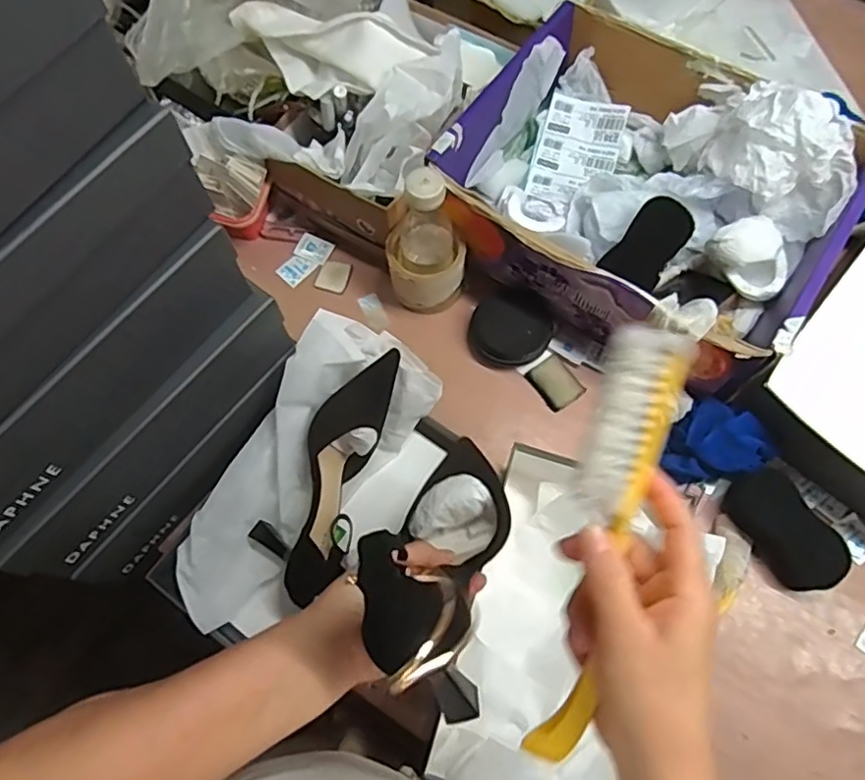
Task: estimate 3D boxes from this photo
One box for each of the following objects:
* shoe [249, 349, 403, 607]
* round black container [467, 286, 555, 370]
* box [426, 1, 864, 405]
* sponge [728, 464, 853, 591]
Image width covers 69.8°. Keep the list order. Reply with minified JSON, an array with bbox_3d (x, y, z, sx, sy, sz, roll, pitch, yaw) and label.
[{"bbox_3d":[-0.104,0.082,0.643,0.089,0.072,0.263,19,83,8],"label":"shoe"},{"bbox_3d":[0.091,-0.070,0.729,0.089,0.025,0.096,34,89,7],"label":"round black container"},{"bbox_3d":[0.234,-0.228,0.685,0.401,0.164,0.351,32,72,13],"label":"box"},{"bbox_3d":[0.363,0.142,0.640,0.070,0.019,0.125,-42,70,21],"label":"sponge"}]

